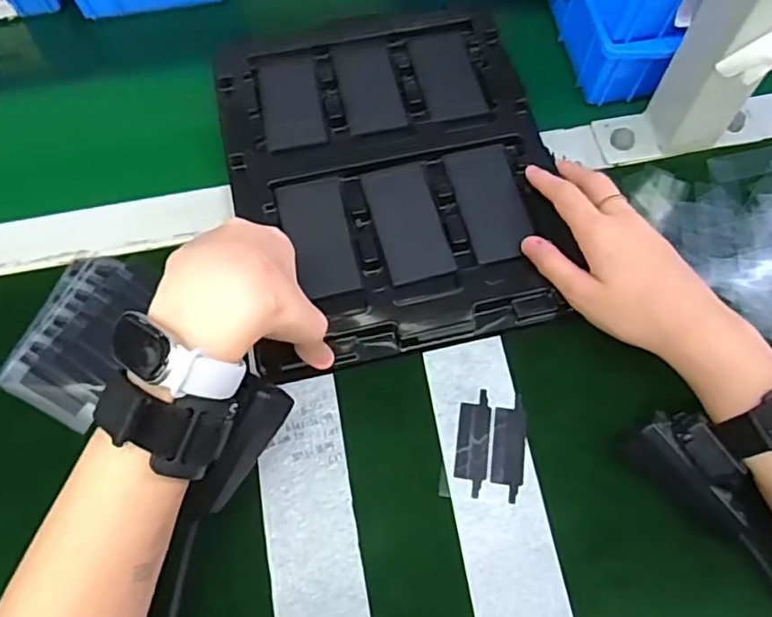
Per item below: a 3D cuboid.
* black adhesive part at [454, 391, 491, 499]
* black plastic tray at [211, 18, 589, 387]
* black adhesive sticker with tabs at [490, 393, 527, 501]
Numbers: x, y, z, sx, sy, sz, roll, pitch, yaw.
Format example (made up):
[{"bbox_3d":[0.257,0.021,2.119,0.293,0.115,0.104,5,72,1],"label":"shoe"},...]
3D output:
[{"bbox_3d":[0.053,0.080,0.370,0.019,0.004,0.061,7,67,4],"label":"black adhesive part"},{"bbox_3d":[0.000,-0.107,0.436,0.219,0.021,0.283,-11,66,-5],"label":"black plastic tray"},{"bbox_3d":[0.074,0.083,0.368,0.020,0.004,0.060,6,67,3],"label":"black adhesive sticker with tabs"}]

